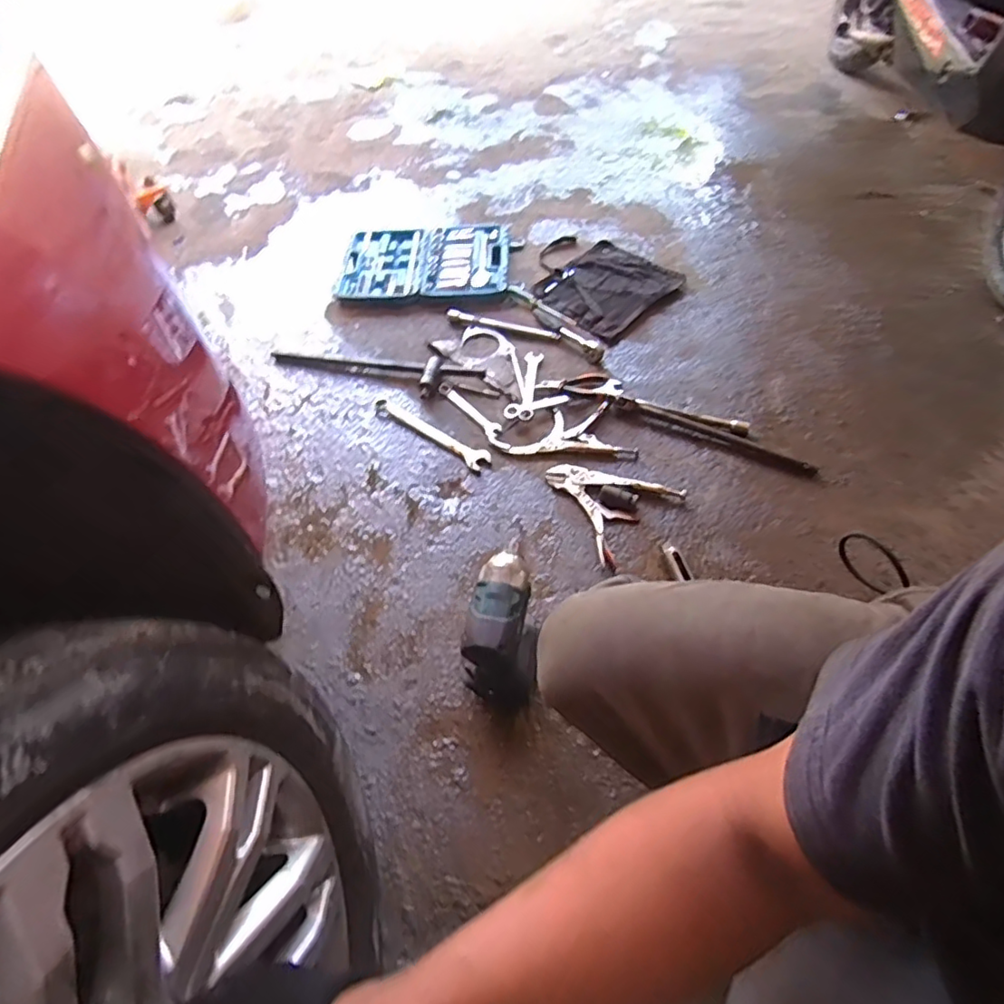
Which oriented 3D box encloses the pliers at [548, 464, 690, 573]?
[{"bbox_3d":[0.166,-0.015,0.974,0.184,0.016,0.198,-39,61,-23],"label":"pliers"}]

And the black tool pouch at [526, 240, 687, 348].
[{"bbox_3d":[0.208,-0.513,1.322,0.291,0.025,0.331,-39,61,-23],"label":"black tool pouch"}]

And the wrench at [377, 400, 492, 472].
[{"bbox_3d":[-0.133,-0.131,1.080,0.264,0.008,0.040,32,61,23],"label":"wrench"}]

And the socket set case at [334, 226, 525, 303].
[{"bbox_3d":[-0.171,-0.567,1.376,0.405,0.046,0.286,2,54,4],"label":"socket set case"}]

